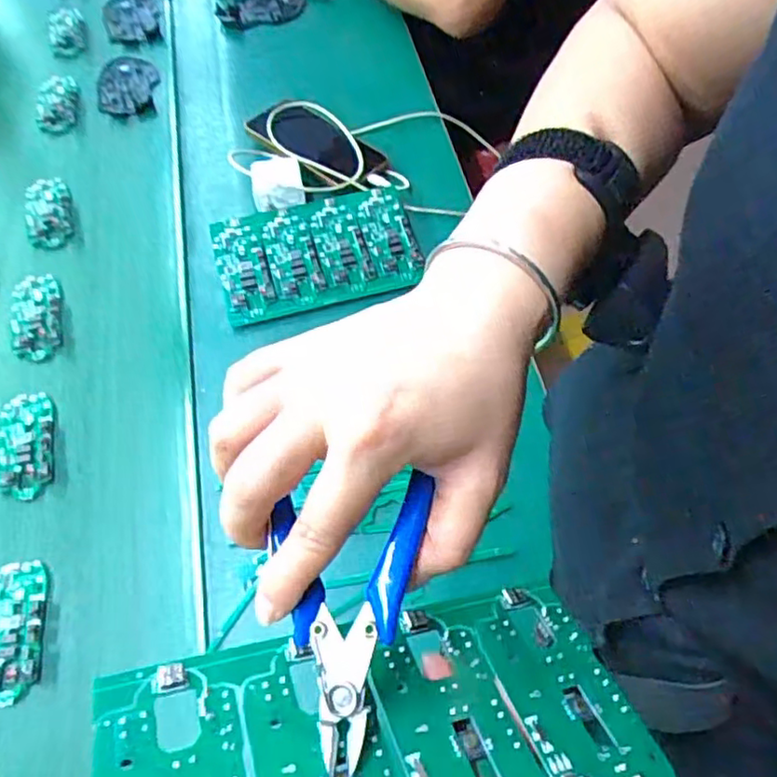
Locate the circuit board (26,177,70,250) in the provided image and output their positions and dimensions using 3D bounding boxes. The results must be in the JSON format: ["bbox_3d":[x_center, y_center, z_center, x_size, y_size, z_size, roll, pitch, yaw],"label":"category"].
[{"bbox_3d":[-0.357,-0.184,0.669,0.044,0.006,0.093,-16,63,-6],"label":"circuit board"}]

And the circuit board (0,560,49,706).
[{"bbox_3d":[-0.278,0.178,0.471,0.048,0.006,0.097,-9,60,-2],"label":"circuit board"}]

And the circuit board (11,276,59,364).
[{"bbox_3d":[-0.337,-0.068,0.608,0.043,0.009,0.096,-13,61,-4],"label":"circuit board"}]

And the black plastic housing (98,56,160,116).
[{"bbox_3d":[-0.314,-0.366,0.772,0.069,0.009,0.100,-7,62,-1],"label":"black plastic housing"}]

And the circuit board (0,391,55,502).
[{"bbox_3d":[-0.309,0.047,0.544,0.045,0.008,0.099,-15,61,-5],"label":"circuit board"}]

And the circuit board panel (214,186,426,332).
[{"bbox_3d":[-0.070,-0.137,0.623,0.193,0.017,0.115,-17,61,-7],"label":"circuit board panel"}]

